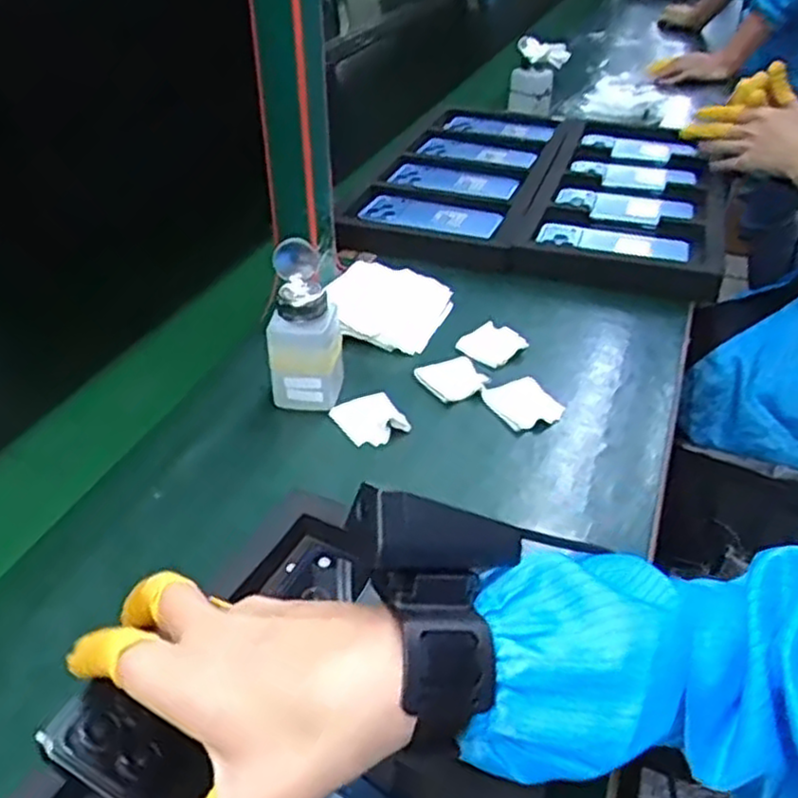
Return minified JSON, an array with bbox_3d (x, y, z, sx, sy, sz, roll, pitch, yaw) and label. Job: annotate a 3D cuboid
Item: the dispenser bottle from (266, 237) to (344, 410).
[{"bbox_3d":[-0.079,-0.054,0.615,0.058,0.140,0.055,-5,36,-5],"label":"dispenser bottle"}]

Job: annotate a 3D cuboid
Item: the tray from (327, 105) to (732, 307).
[{"bbox_3d":[0.201,-0.296,1.016,0.444,0.044,0.514,11,40,14],"label":"tray"}]

